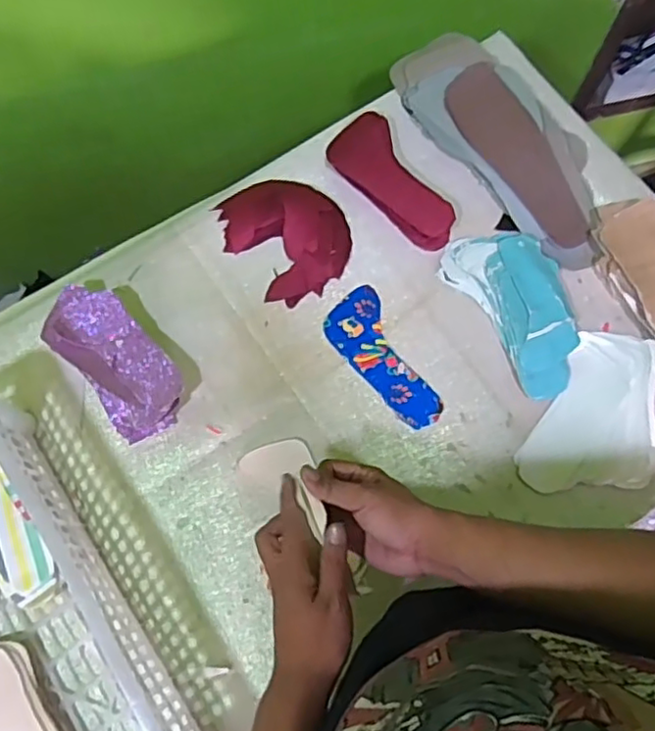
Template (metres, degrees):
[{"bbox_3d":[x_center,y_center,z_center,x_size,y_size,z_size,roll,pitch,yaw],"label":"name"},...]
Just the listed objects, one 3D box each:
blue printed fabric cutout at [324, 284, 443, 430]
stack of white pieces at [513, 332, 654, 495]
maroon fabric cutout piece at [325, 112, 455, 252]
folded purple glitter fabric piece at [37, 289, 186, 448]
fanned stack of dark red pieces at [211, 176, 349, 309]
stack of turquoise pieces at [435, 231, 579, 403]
[{"bbox_3d":[0.062,-0.004,0.746,0.073,0.004,0.178,-28,76,-5],"label":"blue printed fabric cutout"},{"bbox_3d":[0.309,0.062,0.716,0.127,0.026,0.199,30,75,10],"label":"stack of white pieces"},{"bbox_3d":[0.075,-0.222,0.793,0.082,0.041,0.194,-30,74,-8],"label":"maroon fabric cutout piece"},{"bbox_3d":[-0.241,-0.007,0.724,0.095,0.056,0.186,-38,76,-10],"label":"folded purple glitter fabric piece"},{"bbox_3d":[-0.050,-0.156,0.785,0.155,0.032,0.158,-8,72,-2],"label":"fanned stack of dark red pieces"},{"bbox_3d":[0.230,-0.074,0.749,0.109,0.037,0.208,-30,74,-8],"label":"stack of turquoise pieces"}]

